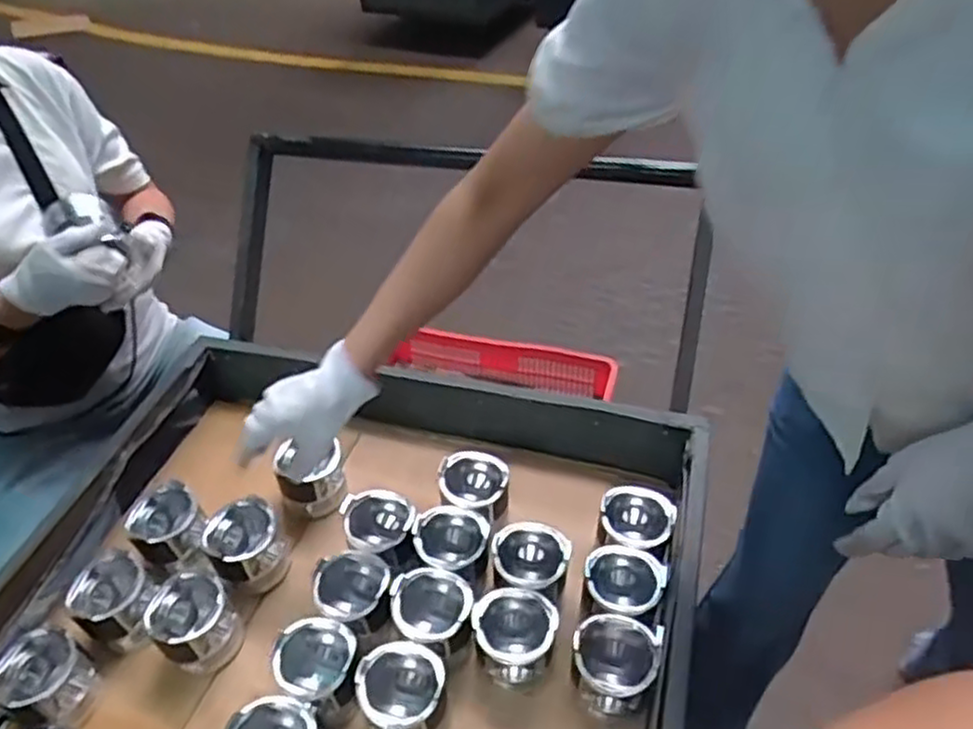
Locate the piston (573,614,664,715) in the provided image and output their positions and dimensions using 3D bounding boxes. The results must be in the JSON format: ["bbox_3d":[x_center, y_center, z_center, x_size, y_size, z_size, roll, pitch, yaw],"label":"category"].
[{"bbox_3d":[0.133,0.313,0.771,0.078,0.075,0.085,-2,42,2],"label":"piston"}]

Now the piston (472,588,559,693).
[{"bbox_3d":[0.031,0.291,0.796,0.086,0.073,0.088,8,44,12],"label":"piston"}]

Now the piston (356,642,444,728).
[{"bbox_3d":[-0.084,0.338,0.752,0.086,0.077,0.090,-2,42,2],"label":"piston"}]

